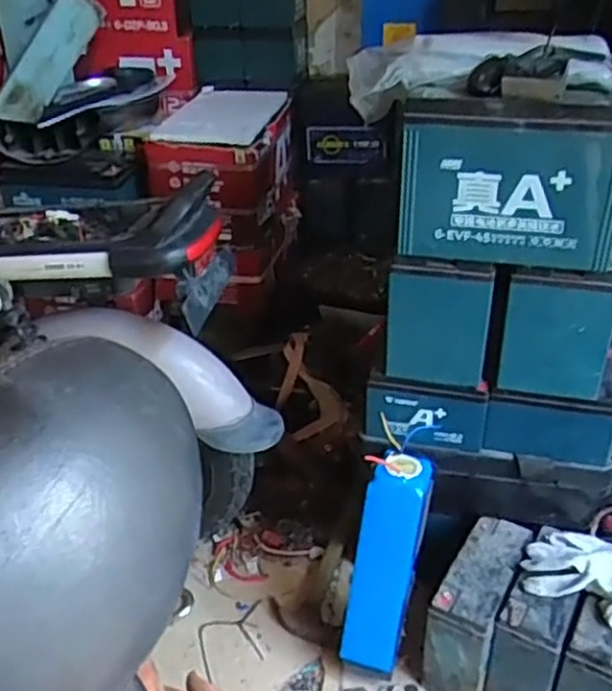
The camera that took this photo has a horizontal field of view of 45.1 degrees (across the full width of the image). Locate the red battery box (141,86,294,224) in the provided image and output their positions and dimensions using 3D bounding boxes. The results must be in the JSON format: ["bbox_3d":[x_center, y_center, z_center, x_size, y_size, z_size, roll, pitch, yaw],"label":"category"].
[{"bbox_3d":[-0.146,-0.358,1.370,0.199,0.160,0.314,5,34,9],"label":"red battery box"}]

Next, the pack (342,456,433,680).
[{"bbox_3d":[0.107,0.289,0.960,0.074,0.296,0.082,14,11,21],"label":"pack"}]

